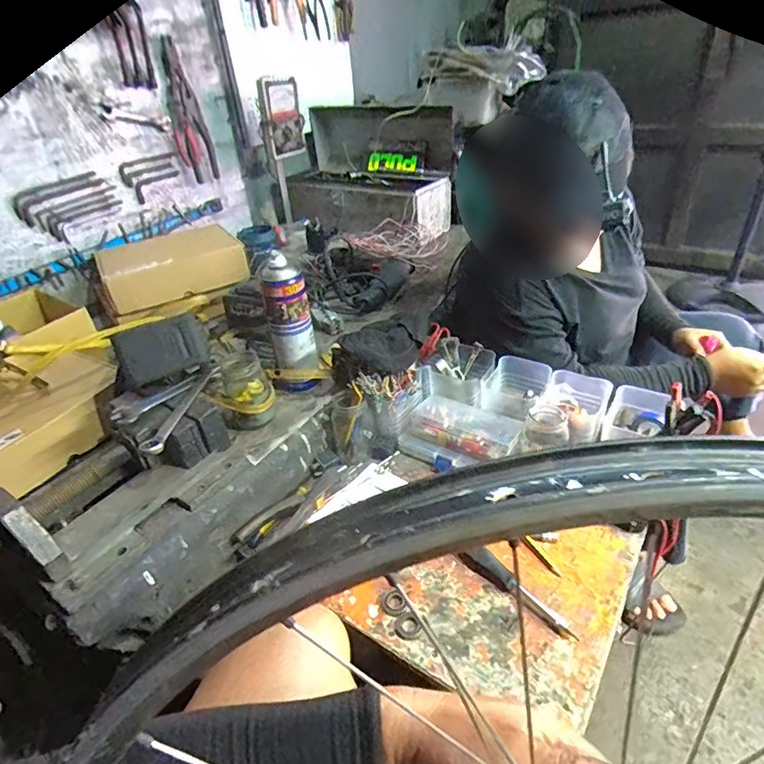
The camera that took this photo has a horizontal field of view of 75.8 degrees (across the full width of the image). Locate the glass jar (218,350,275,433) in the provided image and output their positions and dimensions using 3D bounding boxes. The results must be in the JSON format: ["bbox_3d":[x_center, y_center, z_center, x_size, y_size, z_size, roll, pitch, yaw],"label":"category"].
[{"bbox_3d":[-0.209,0.013,0.739,0.086,0.105,0.097,-14,36,-12],"label":"glass jar"}]

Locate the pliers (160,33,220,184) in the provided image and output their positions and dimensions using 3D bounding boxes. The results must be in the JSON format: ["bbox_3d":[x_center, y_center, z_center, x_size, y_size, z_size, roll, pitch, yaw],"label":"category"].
[{"bbox_3d":[-0.458,-0.617,1.147,0.039,0.297,0.116,5,48,16],"label":"pliers"}]

